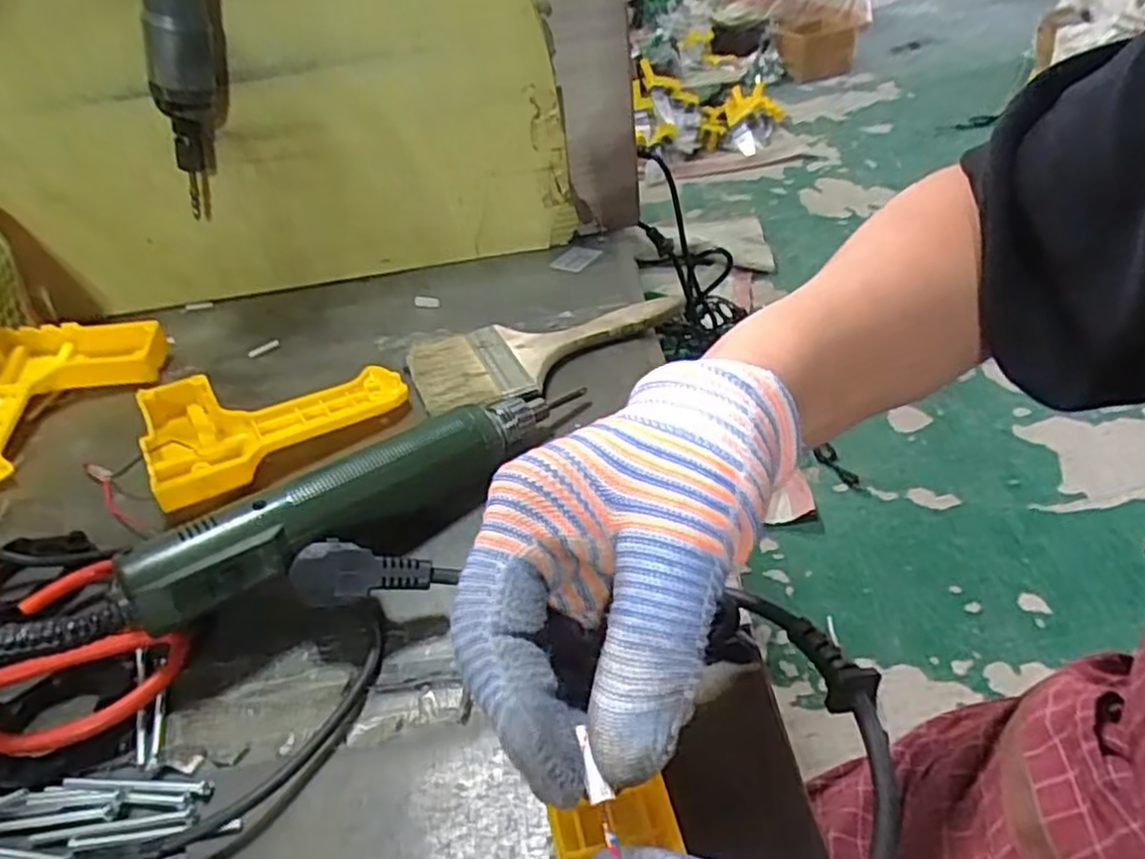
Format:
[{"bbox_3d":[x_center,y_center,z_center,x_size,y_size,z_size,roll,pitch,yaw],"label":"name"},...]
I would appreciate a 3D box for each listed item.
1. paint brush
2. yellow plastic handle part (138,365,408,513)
[{"bbox_3d":[-0.016,-0.054,0.480,0.178,0.021,0.085,-21,40,-18],"label":"paint brush"},{"bbox_3d":[-0.192,-0.013,0.456,0.148,0.029,0.112,-31,44,-28],"label":"yellow plastic handle part"}]

